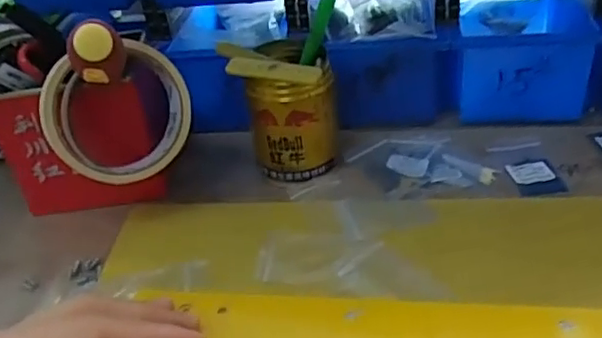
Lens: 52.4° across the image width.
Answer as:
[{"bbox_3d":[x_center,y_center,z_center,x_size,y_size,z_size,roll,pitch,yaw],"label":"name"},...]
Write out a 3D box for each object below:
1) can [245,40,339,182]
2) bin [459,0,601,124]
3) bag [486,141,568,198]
[{"bbox_3d":[-0.003,-0.040,0.448,0.061,0.080,0.067,-3,38,7],"label":"can"},{"bbox_3d":[0.183,-0.110,0.526,0.102,0.081,0.165,3,39,13],"label":"bin"},{"bbox_3d":[0.164,0.000,0.442,0.037,0.005,0.059,-8,38,0],"label":"bag"}]

